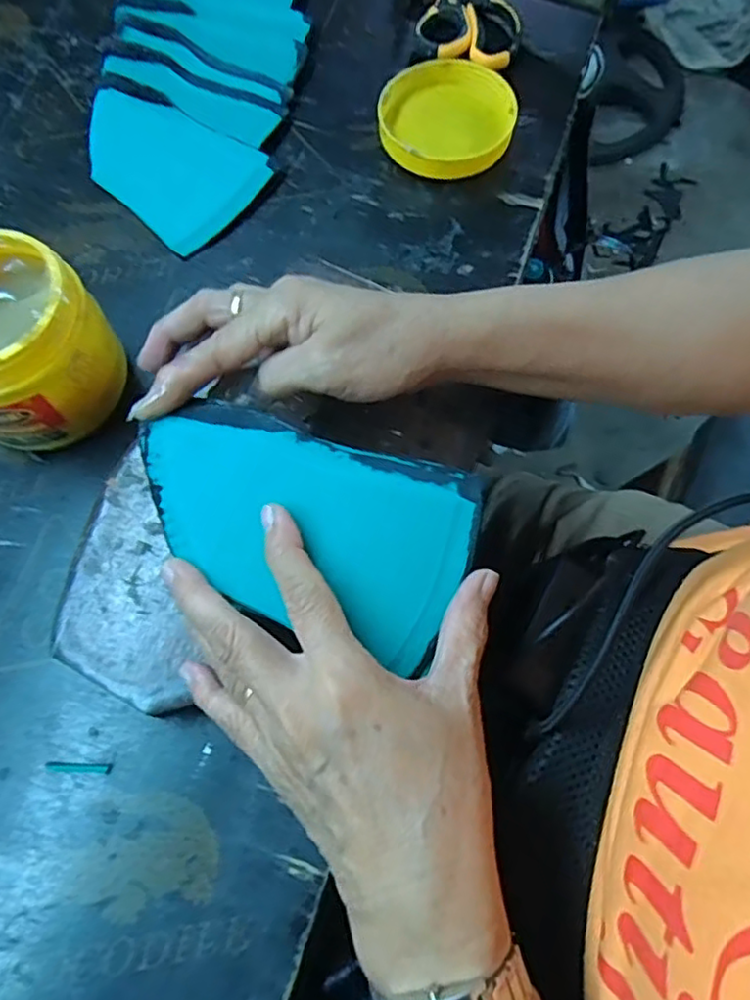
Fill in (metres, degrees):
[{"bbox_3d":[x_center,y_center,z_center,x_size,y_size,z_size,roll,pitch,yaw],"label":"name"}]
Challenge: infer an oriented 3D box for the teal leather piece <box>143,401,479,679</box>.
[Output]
[{"bbox_3d":[-0.036,0.008,0.291,0.151,0.009,0.086,19,72,8],"label":"teal leather piece"}]

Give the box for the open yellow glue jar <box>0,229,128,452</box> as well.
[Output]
[{"bbox_3d":[-0.195,-0.084,0.363,0.090,0.090,0.089,-1,68,2],"label":"open yellow glue jar"}]

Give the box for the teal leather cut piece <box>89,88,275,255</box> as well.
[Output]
[{"bbox_3d":[-0.154,-0.244,0.465,0.146,0.006,0.090,40,78,13],"label":"teal leather cut piece"}]

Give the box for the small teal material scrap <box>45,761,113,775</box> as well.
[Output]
[{"bbox_3d":[-0.145,0.130,0.317,0.032,0.004,0.004,4,68,3],"label":"small teal material scrap"}]

